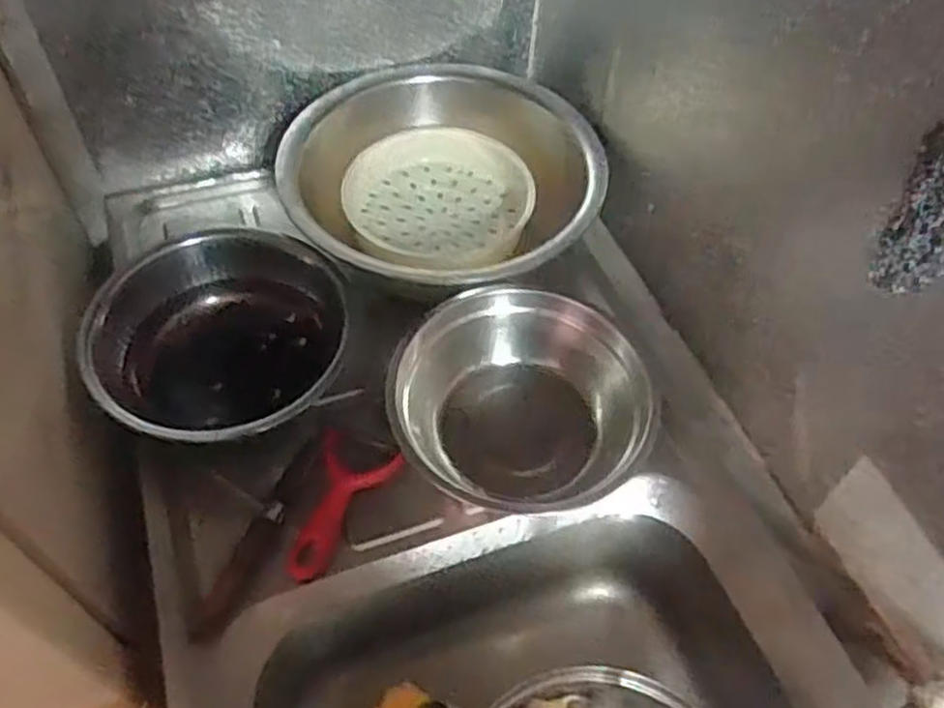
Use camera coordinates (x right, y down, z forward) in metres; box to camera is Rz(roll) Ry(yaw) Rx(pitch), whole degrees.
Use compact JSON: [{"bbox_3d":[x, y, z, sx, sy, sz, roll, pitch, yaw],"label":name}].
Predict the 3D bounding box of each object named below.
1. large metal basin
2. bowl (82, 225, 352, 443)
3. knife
[{"bbox_3d":[-0.036,-0.183,0.833,0.312,0.122,0.315,1,53,-2],"label":"large metal basin"},{"bbox_3d":[-0.241,-0.041,0.711,0.226,0.092,0.225,1,53,-2],"label":"bowl"},{"bbox_3d":[-0.175,0.148,0.653,0.027,0.026,0.188,19,55,11],"label":"knife"}]

